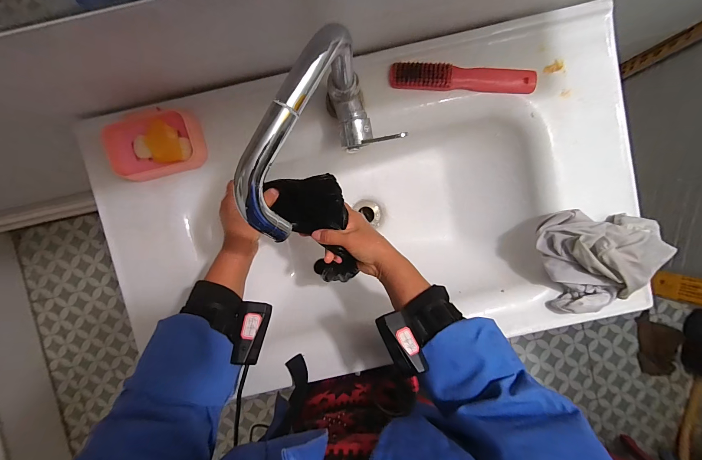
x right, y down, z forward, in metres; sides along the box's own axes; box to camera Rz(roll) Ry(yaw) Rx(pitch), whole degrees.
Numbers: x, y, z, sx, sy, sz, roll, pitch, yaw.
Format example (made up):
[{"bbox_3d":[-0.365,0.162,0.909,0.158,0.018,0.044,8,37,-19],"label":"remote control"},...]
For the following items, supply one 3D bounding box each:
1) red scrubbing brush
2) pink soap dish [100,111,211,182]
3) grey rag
[{"bbox_3d":[0.164,-0.220,0.440,0.210,0.021,0.032,3,92,0],"label":"red scrubbing brush"},{"bbox_3d":[-0.283,-0.124,0.443,0.135,0.031,0.090,-17,92,1],"label":"pink soap dish"},{"bbox_3d":[0.366,0.052,0.435,0.157,0.069,0.151,2,92,0],"label":"grey rag"}]

